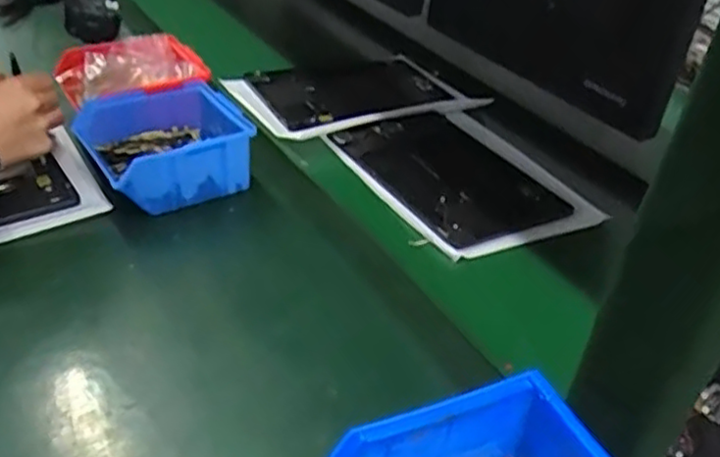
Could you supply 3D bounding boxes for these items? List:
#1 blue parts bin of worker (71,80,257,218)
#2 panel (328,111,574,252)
[{"bbox_3d":[-0.177,-0.078,0.644,0.139,0.064,0.121,-16,43,-31],"label":"blue parts bin of worker"},{"bbox_3d":[0.094,-0.060,0.731,0.161,0.016,0.231,-13,42,-29],"label":"panel"}]

